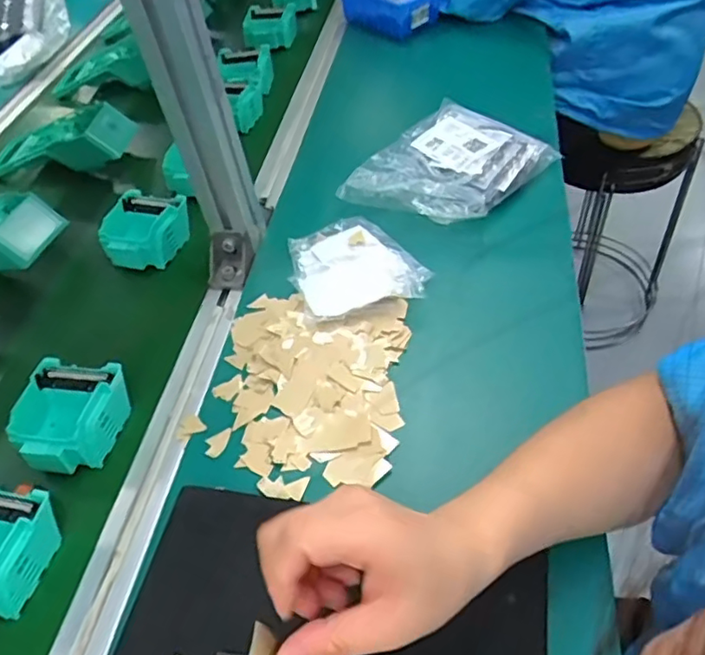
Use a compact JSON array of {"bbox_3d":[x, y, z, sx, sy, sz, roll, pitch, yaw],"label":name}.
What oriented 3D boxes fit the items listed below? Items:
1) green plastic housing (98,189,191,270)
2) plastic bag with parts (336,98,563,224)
[{"bbox_3d":[-0.217,-0.101,0.613,0.075,0.036,0.081,8,53,17],"label":"green plastic housing"},{"bbox_3d":[0.098,-0.168,0.613,0.189,0.034,0.137,-41,55,-22],"label":"plastic bag with parts"}]

